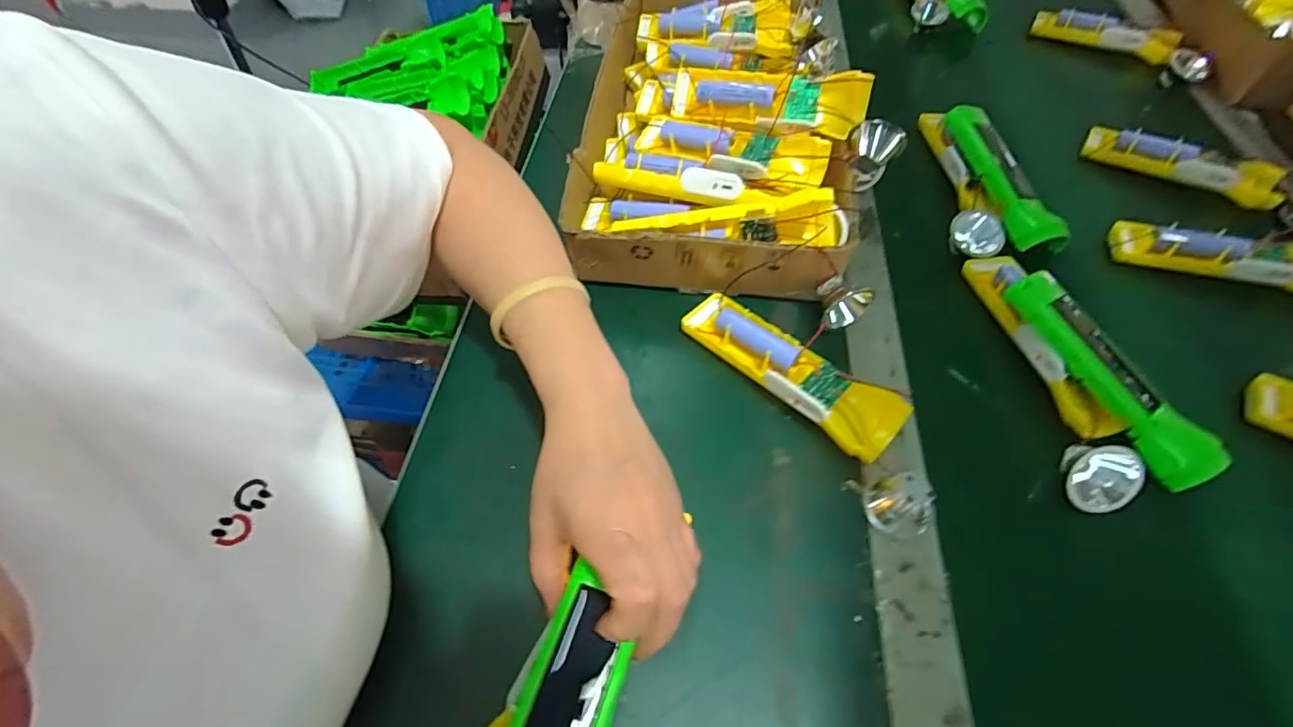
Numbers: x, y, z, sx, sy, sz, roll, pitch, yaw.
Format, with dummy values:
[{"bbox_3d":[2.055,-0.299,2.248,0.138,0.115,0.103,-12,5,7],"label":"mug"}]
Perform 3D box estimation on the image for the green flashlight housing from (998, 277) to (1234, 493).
[{"bbox_3d":[0.314,0.006,0.375,0.037,0.030,0.162,-25,70,-16],"label":"green flashlight housing"}]

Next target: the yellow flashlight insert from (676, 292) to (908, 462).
[{"bbox_3d":[0.098,0.003,0.388,0.165,0.034,0.052,36,62,24],"label":"yellow flashlight insert"}]

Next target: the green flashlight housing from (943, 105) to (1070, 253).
[{"bbox_3d":[0.326,-0.175,0.505,0.044,0.044,0.160,-9,55,-7],"label":"green flashlight housing"}]

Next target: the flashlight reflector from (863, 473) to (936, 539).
[{"bbox_3d":[0.154,0.087,0.334,0.030,0.025,0.037,-37,62,-23],"label":"flashlight reflector"}]

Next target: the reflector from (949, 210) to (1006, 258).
[{"bbox_3d":[0.287,-0.109,0.472,0.016,0.036,0.036,-5,31,-43],"label":"reflector"}]

